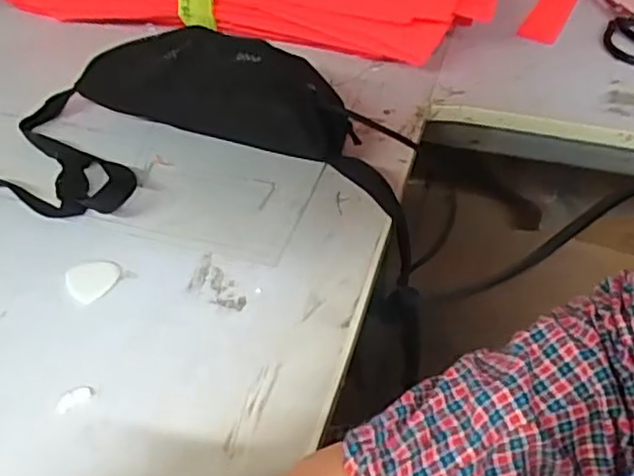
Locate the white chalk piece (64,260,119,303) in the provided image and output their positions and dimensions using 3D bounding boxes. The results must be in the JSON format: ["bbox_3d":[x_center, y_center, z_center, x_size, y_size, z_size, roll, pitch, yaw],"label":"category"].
[{"bbox_3d":[-0.178,0.033,0.525,0.040,0.008,0.037,-2,43,2],"label":"white chalk piece"}]

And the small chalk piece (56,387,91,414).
[{"bbox_3d":[-0.167,0.110,0.447,0.025,0.007,0.011,-29,47,-8],"label":"small chalk piece"}]

